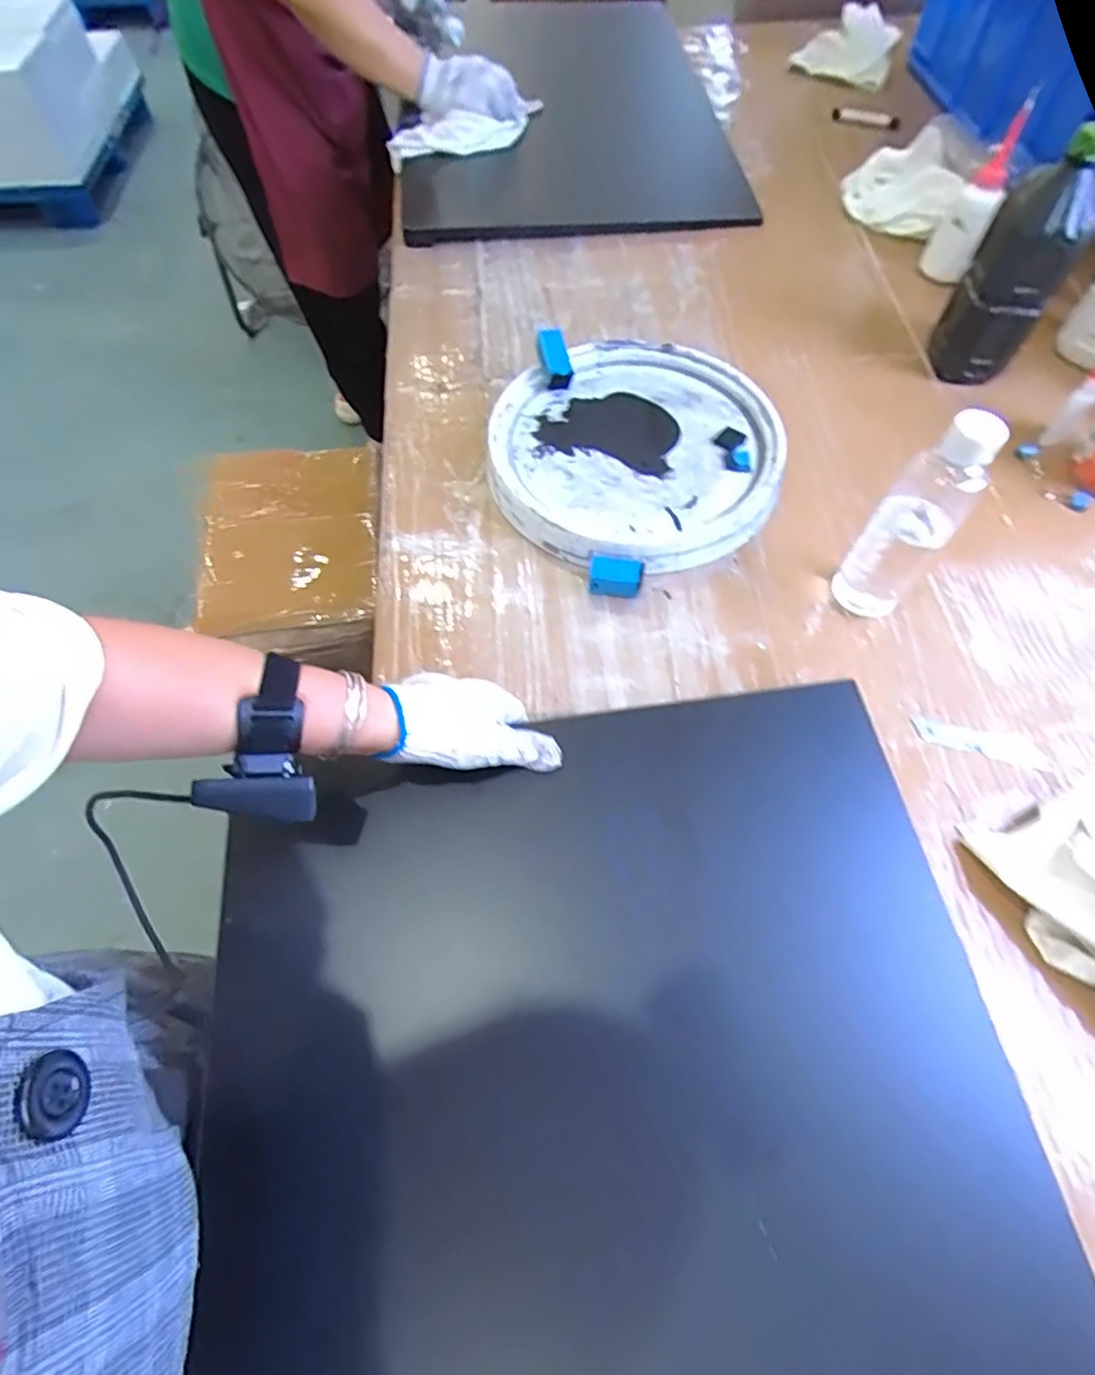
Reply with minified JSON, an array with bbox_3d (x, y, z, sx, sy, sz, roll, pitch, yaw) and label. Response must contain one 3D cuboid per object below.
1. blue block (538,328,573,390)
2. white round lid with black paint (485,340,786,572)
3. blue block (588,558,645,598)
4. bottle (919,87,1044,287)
[{"bbox_3d":[0.009,-0.349,0.672,0.028,0.017,0.058,-18,104,-9],"label":"blue block"},{"bbox_3d":[0.088,-0.246,0.653,0.281,0.033,0.290,0,63,1],"label":"white round lid with black paint"},{"bbox_3d":[0.063,-0.102,0.583,0.048,0.023,0.027,4,63,3],"label":"blue block"},{"bbox_3d":[0.512,-0.580,0.751,0.051,0.169,0.062,4,63,3],"label":"bottle"}]

